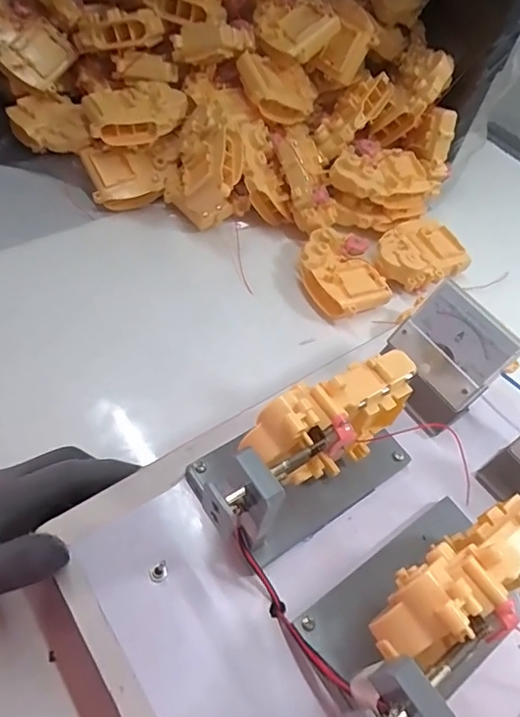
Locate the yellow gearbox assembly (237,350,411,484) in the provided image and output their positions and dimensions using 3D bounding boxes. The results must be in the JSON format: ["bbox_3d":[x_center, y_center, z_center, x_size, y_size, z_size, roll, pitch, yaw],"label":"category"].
[{"bbox_3d":[0.036,0.043,0.281,0.094,0.087,0.034,-28,62,-26],"label":"yellow gearbox assembly"}]

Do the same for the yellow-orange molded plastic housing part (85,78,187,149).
[{"bbox_3d":[-0.119,-0.238,0.501,0.094,0.034,0.058,-21,59,-22],"label":"yellow-orange molded plastic housing part"}]

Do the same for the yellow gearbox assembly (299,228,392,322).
[{"bbox_3d":[0.074,-0.079,0.482,0.067,0.033,0.087,-18,58,-20],"label":"yellow gearbox assembly"}]

